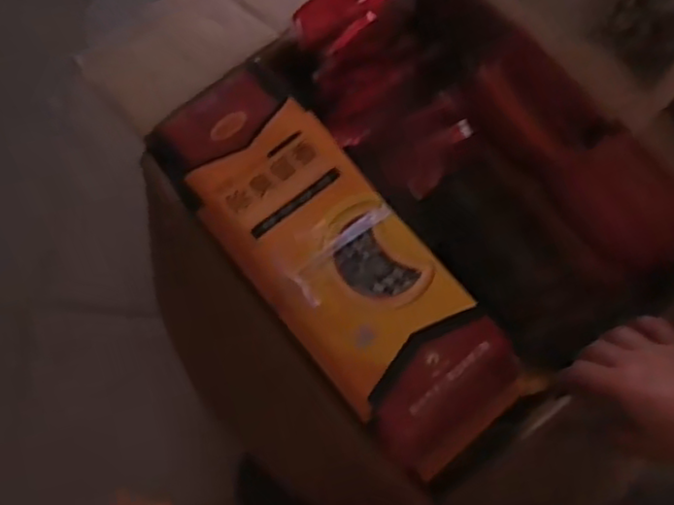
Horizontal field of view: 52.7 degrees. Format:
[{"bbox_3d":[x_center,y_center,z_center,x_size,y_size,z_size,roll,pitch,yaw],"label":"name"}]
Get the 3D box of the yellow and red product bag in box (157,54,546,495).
[{"bbox_3d":[-0.005,0.003,0.528,0.121,0.066,0.327,-38,77,-10],"label":"yellow and red product bag in box"}]

